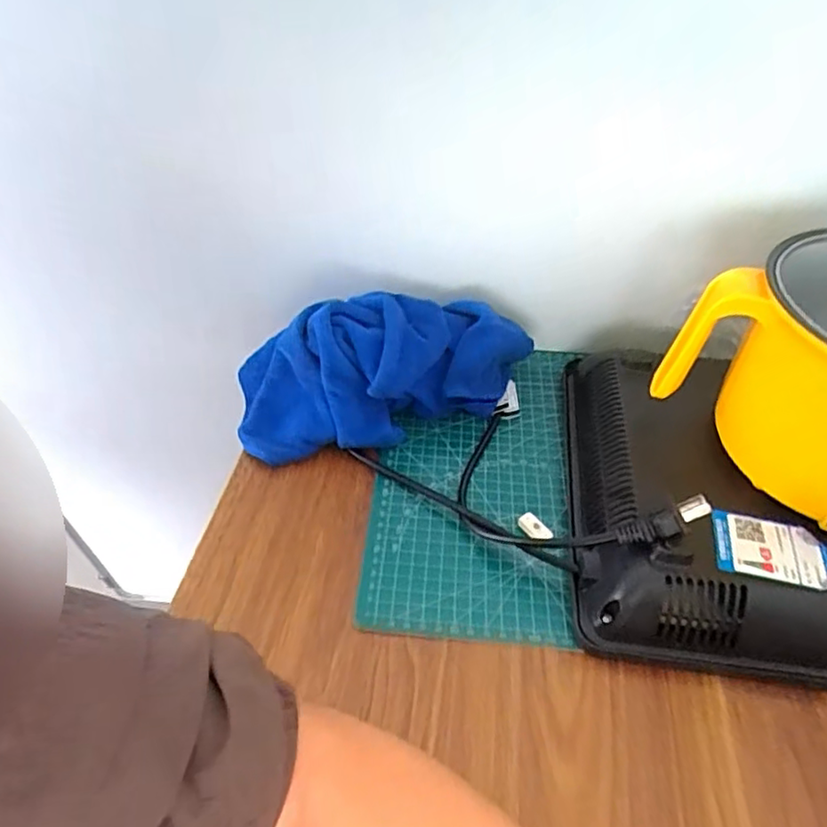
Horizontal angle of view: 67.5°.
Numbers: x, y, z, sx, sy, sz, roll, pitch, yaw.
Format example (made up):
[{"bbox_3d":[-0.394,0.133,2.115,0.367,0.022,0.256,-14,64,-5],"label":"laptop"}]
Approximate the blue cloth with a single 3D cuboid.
[{"bbox_3d":[-0.020,-0.038,0.502,0.246,0.091,0.100,-6,44,-9],"label":"blue cloth"}]

